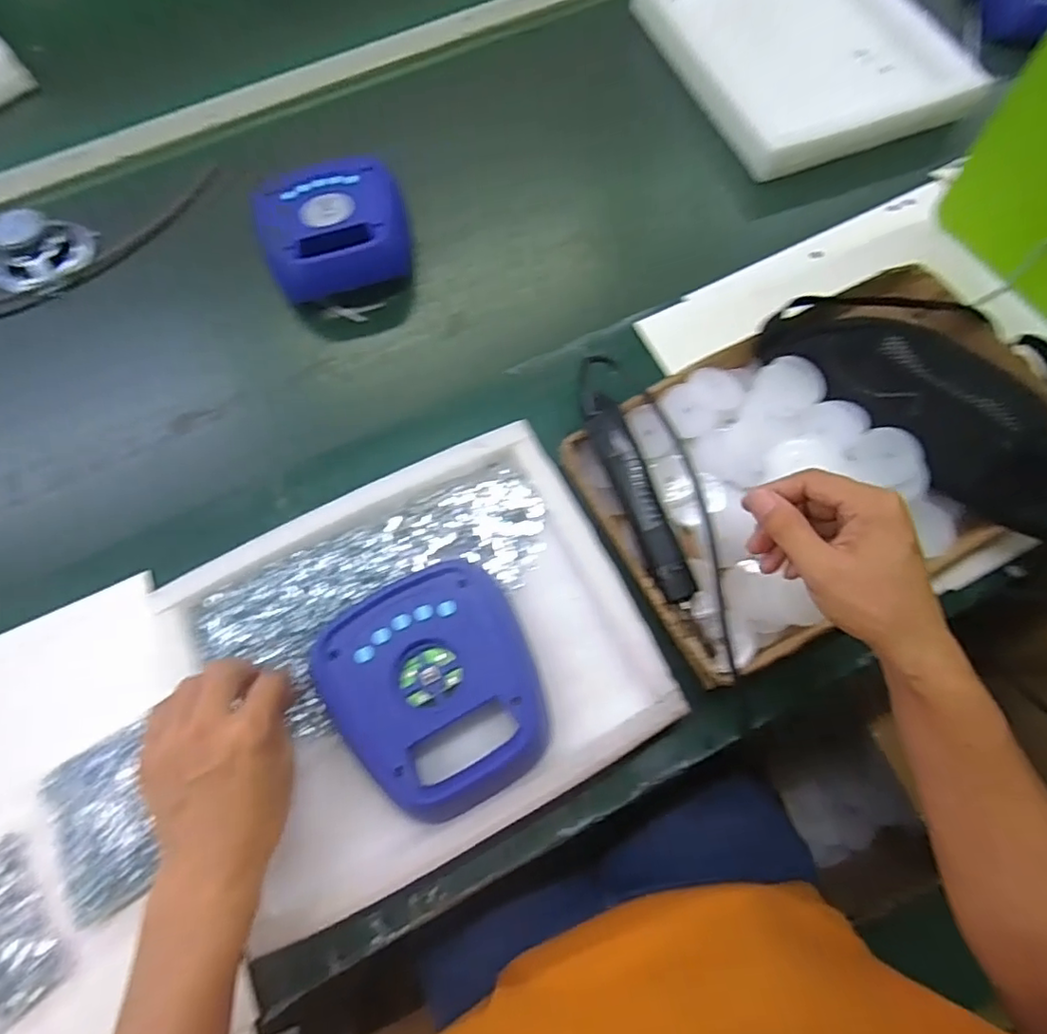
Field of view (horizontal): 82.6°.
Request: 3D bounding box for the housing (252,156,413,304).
[{"bbox_3d":[-0.201,-0.312,0.644,0.149,0.057,0.165,-18,70,-4],"label":"housing"}]

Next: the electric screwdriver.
[{"bbox_3d":[0.099,-0.019,0.512,0.030,0.030,0.188,-21,71,-5],"label":"electric screwdriver"}]

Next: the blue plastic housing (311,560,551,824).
[{"bbox_3d":[-0.065,0.130,0.458,0.149,0.030,0.174,-26,71,-7],"label":"blue plastic housing"}]

